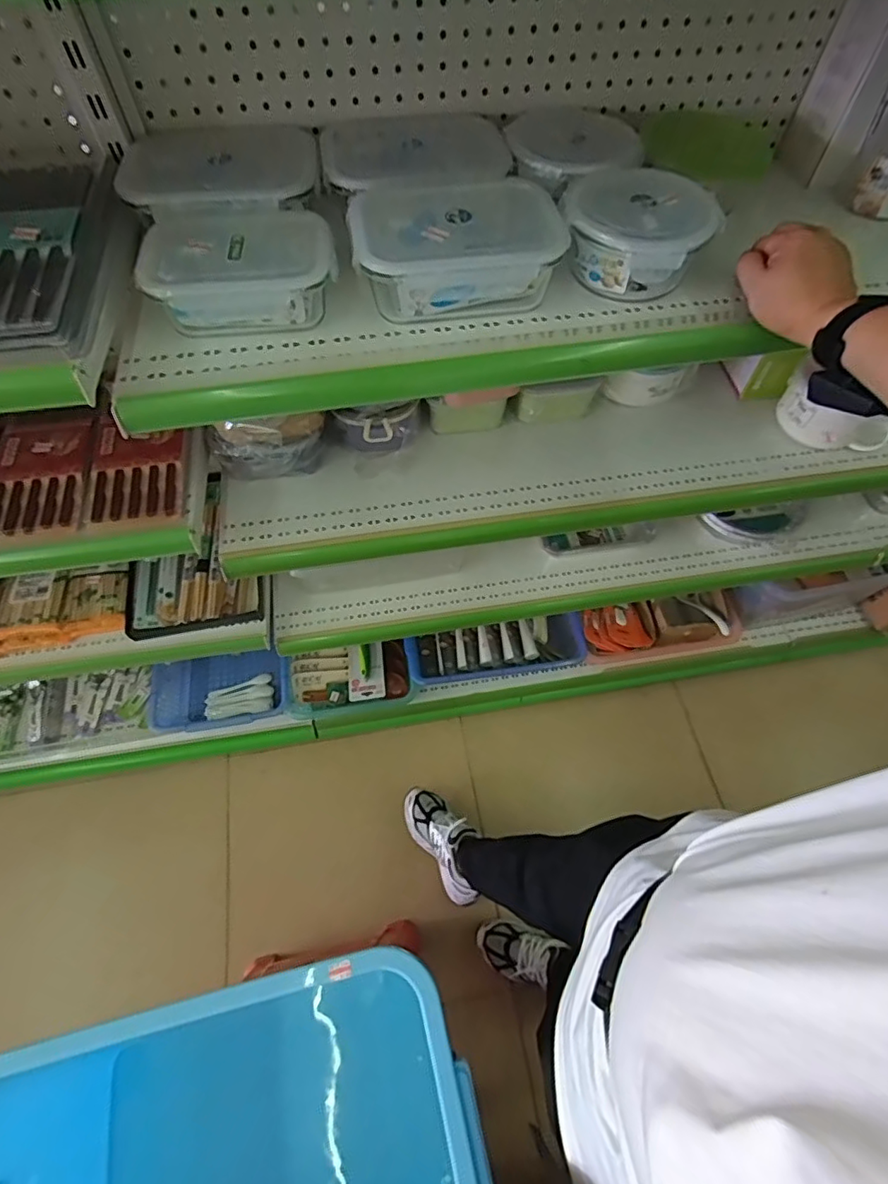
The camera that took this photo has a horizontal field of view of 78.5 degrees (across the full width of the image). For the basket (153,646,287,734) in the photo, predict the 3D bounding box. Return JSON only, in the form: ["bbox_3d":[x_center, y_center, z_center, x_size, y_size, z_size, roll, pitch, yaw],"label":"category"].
[{"bbox_3d":[-0.511,0.224,1.234,0.303,0.077,0.167,-13,63,-8],"label":"basket"}]

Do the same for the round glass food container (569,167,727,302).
[{"bbox_3d":[0.195,-0.364,0.555,0.137,0.066,0.133,0,62,-1],"label":"round glass food container"}]

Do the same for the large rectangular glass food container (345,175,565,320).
[{"bbox_3d":[0.016,-0.344,0.544,0.210,0.065,0.147,-6,62,-4],"label":"large rectangular glass food container"}]

